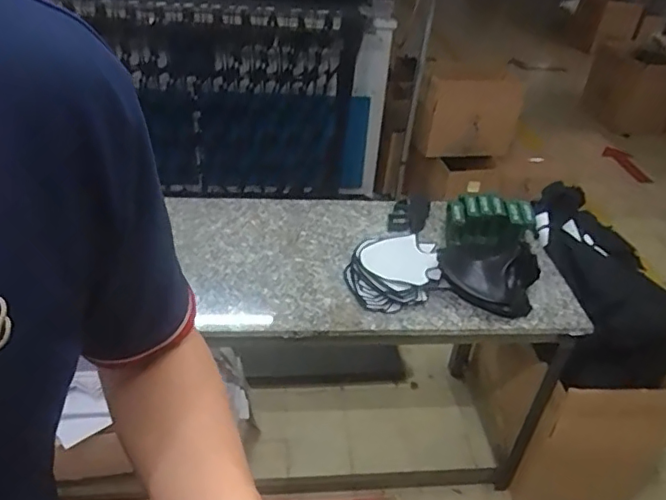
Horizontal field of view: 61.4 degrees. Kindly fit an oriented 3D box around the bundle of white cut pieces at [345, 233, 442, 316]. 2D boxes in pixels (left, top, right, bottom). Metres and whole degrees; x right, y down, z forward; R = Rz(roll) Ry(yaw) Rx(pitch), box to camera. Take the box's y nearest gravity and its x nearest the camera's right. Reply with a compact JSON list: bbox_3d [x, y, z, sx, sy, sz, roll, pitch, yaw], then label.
[{"bbox_3d":[0.146,0.046,1.353,0.211,0.055,0.261,18,37,17],"label":"bundle of white cut pieces"}]

